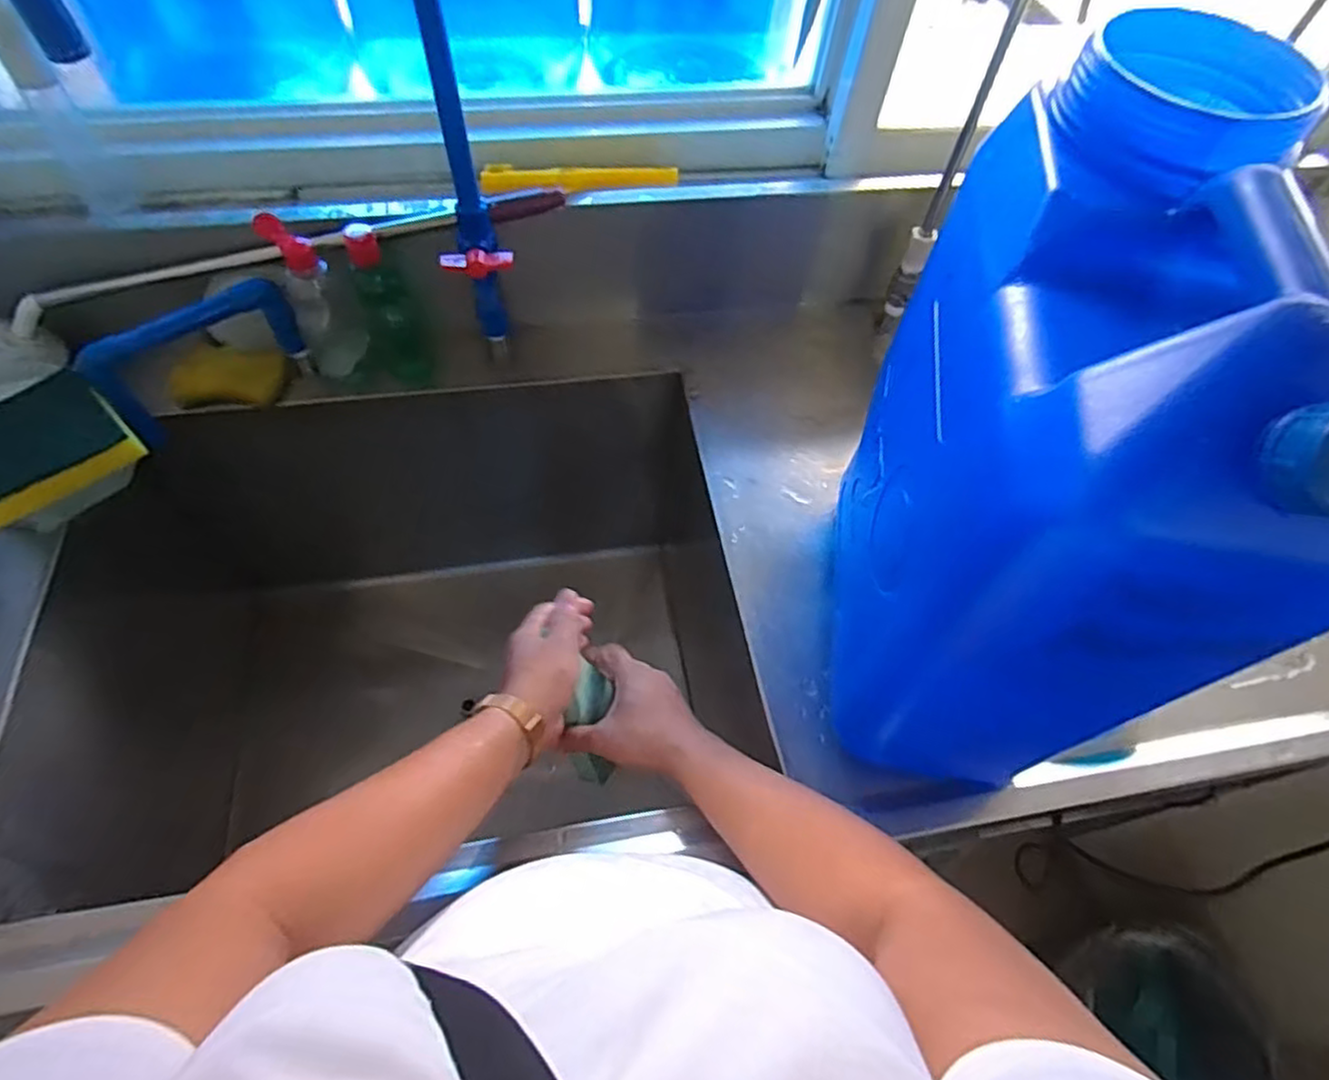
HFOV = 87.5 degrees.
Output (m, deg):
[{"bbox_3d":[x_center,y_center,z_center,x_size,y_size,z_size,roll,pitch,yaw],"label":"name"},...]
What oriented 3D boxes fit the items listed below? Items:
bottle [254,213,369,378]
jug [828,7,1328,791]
[{"bbox_3d":[-0.340,-0.232,0.683,0.053,0.173,0.048,-3,60,-6],"label":"bottle"},{"bbox_3d":[0.221,-0.044,0.442,0.157,0.377,0.284,6,60,0],"label":"jug"}]

